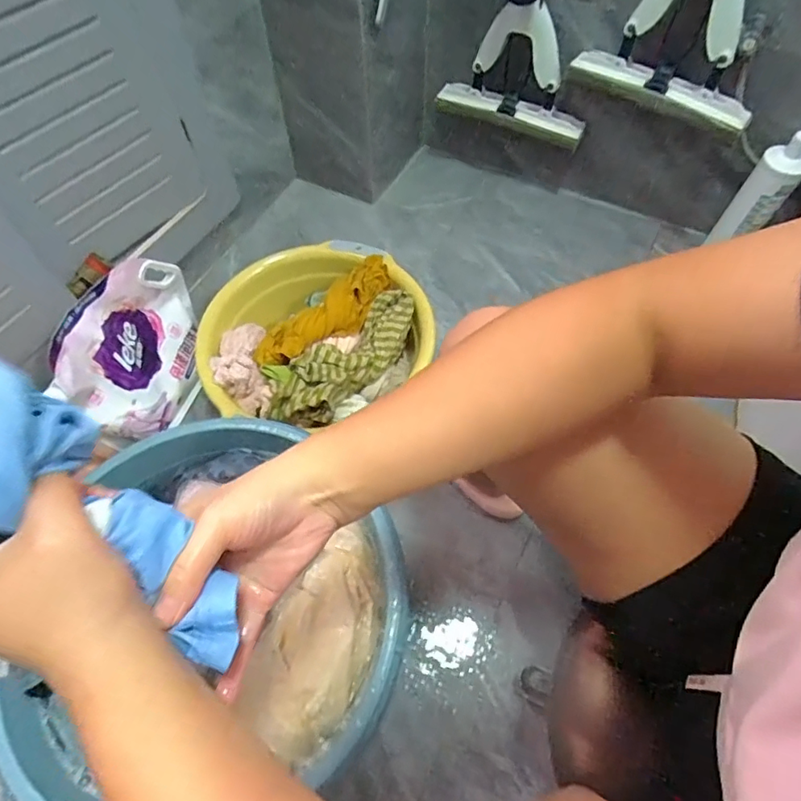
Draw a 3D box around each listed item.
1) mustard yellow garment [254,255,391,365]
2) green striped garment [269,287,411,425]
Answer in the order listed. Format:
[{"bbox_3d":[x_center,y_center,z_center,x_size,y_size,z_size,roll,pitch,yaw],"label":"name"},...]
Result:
[{"bbox_3d":[-0.106,-0.138,0.790,0.077,0.051,0.265,39,68,20],"label":"mustard yellow garment"},{"bbox_3d":[-0.077,-0.066,0.761,0.086,0.071,0.280,34,66,18],"label":"green striped garment"}]

